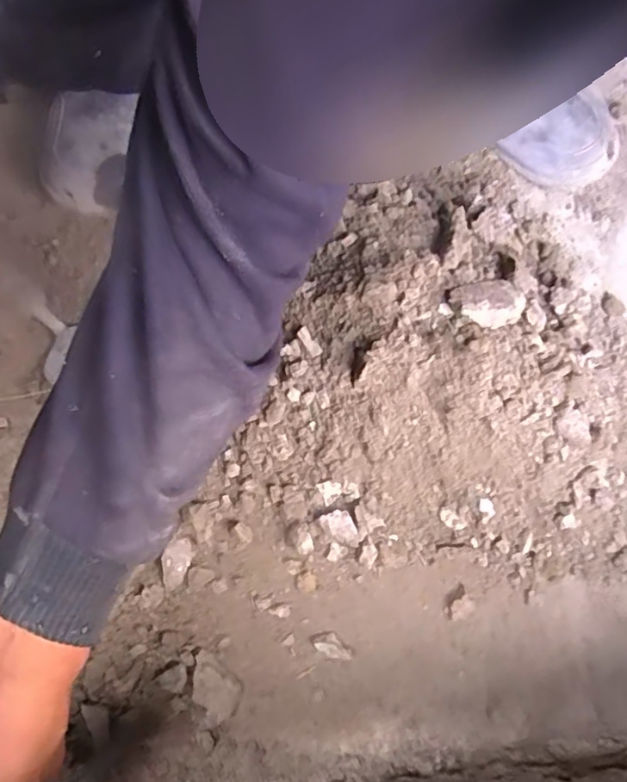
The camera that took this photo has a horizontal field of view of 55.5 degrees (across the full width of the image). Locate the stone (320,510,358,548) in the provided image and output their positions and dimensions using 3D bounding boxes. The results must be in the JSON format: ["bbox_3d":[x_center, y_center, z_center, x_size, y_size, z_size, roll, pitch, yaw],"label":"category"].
[{"bbox_3d":[0.021,0.112,0.477,0.024,0.013,0.031,-24,79,-6],"label":"stone"}]

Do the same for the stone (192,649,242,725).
[{"bbox_3d":[-0.078,0.229,0.460,0.034,0.011,0.051,-38,81,-9],"label":"stone"}]

